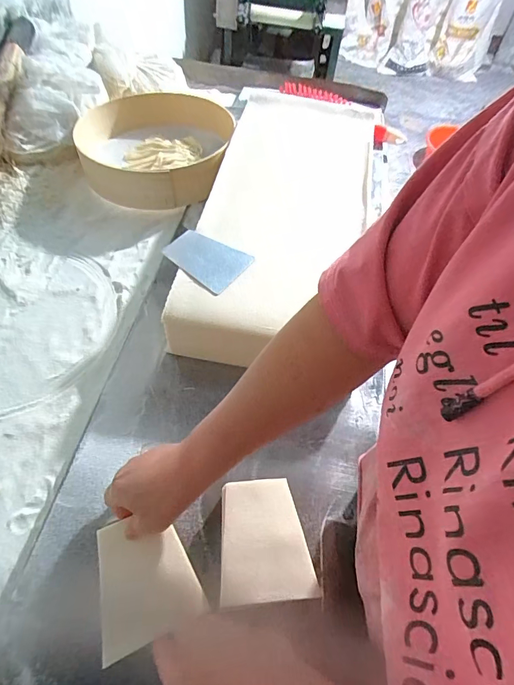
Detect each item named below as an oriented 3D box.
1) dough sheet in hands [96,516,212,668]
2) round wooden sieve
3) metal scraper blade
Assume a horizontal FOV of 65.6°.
[{"bbox_3d":[-0.101,0.217,0.375,0.089,0.006,0.104,-14,57,-12],"label":"dough sheet in hands"},{"bbox_3d":[-0.196,-0.368,0.777,0.265,0.118,0.310,3,55,-1],"label":"round wooden sieve"},{"bbox_3d":[-0.069,-0.116,0.538,0.104,0.008,0.083,35,60,11],"label":"metal scraper blade"}]

